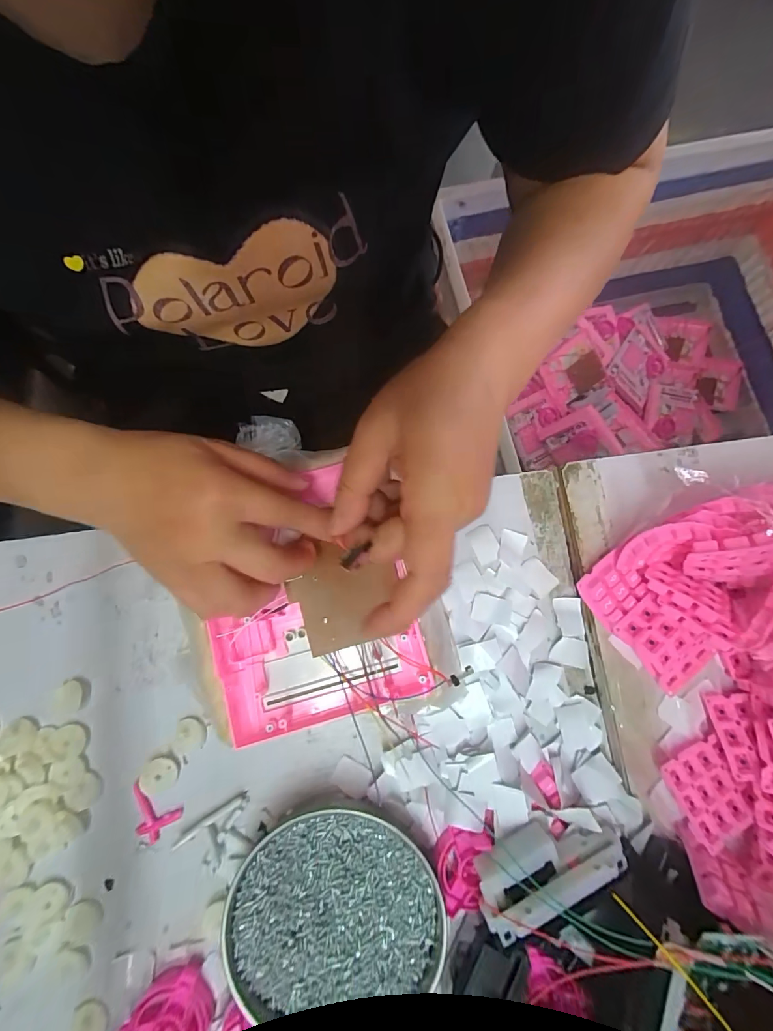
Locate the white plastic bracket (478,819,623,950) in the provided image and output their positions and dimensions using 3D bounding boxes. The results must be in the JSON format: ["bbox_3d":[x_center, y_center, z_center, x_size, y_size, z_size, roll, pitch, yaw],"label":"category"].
[{"bbox_3d":[0.102,0.218,0.259,0.095,0.037,0.035,-21,81,-5],"label":"white plastic bracket"}]

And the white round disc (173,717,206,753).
[{"bbox_3d":[-0.142,0.158,0.297,0.022,0.004,0.022,0,80,-1],"label":"white round disc"}]

